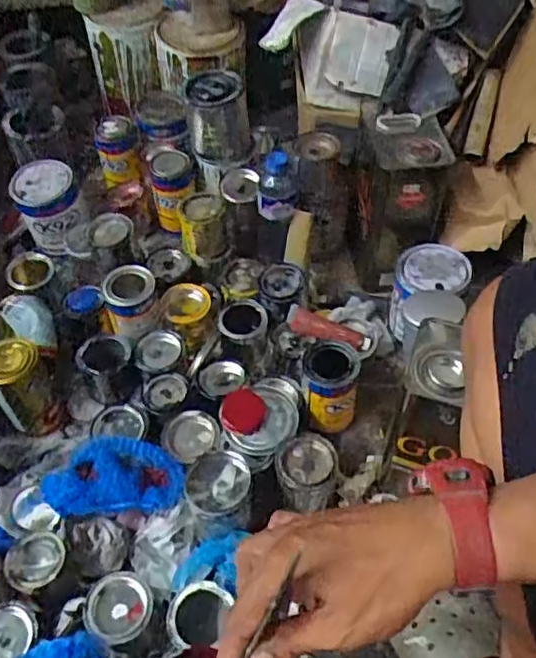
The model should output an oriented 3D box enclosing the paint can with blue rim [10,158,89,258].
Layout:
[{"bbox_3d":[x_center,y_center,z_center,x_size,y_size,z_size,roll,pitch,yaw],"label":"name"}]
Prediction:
[{"bbox_3d":[-0.354,-0.198,1.031,0.100,0.117,0.098,-1,51,1],"label":"paint can with blue rim"}]

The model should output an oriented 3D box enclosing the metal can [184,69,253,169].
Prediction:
[{"bbox_3d":[-0.079,-0.334,1.009,0.093,0.138,0.093,-1,51,1],"label":"metal can"}]

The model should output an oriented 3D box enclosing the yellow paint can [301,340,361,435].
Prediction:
[{"bbox_3d":[0.083,0.080,0.848,0.073,0.132,0.087,5,52,5],"label":"yellow paint can"}]

